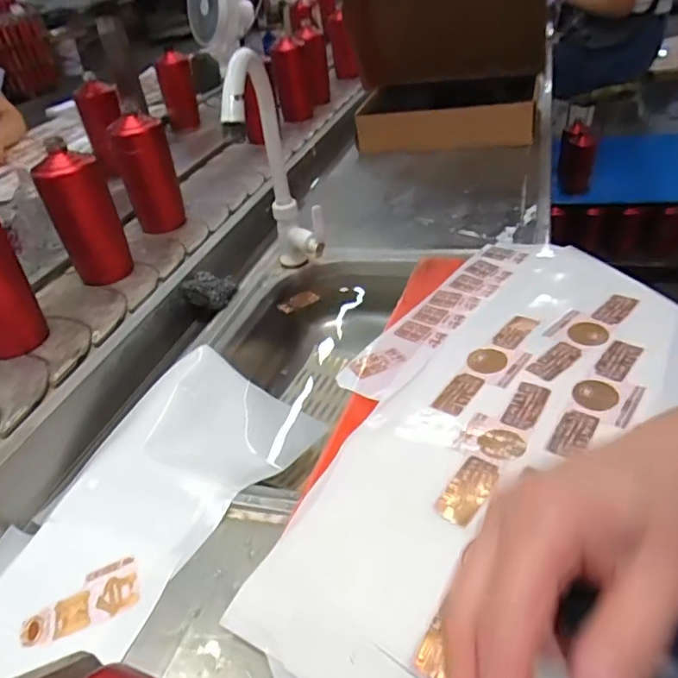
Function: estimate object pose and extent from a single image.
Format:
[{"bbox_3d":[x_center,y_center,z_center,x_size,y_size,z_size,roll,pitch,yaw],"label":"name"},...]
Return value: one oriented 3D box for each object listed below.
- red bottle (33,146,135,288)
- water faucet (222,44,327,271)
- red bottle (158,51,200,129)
[{"bbox_3d":[-0.346,-0.166,0.775,0.067,0.172,0.067,0,38,10],"label":"red bottle"},{"bbox_3d":[-0.071,-0.193,0.692,0.070,0.303,0.189,-3,37,7],"label":"water faucet"},{"bbox_3d":[-0.394,-0.609,1.385,0.083,0.159,0.078,-13,36,-9],"label":"red bottle"}]

